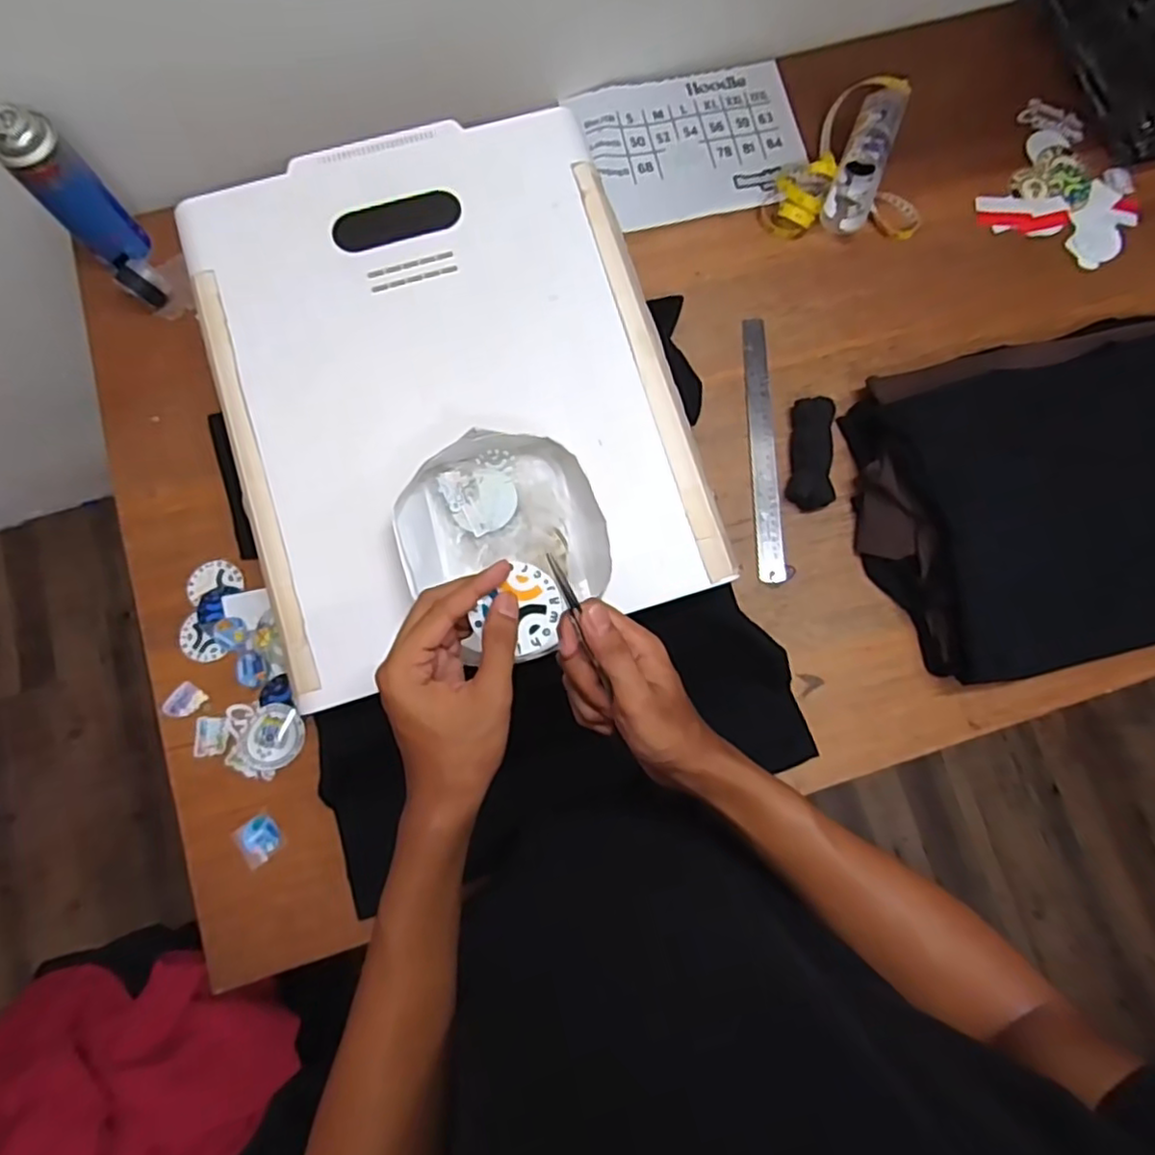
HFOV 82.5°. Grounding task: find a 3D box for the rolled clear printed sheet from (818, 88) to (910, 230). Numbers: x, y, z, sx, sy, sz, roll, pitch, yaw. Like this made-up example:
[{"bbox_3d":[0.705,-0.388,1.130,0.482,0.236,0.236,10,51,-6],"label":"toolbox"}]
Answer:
[{"bbox_3d":[0.358,-0.525,0.816,0.058,0.049,0.203,20,80,3],"label":"rolled clear printed sheet"}]

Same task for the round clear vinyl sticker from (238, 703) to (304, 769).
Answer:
[{"bbox_3d":[-0.323,0.169,0.699,0.067,0.010,0.063,0,79,-1],"label":"round clear vinyl sticker"}]

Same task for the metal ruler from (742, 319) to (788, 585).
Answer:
[{"bbox_3d":[0.219,-0.153,0.774,0.032,0.007,0.320,-1,79,-1],"label":"metal ruler"}]

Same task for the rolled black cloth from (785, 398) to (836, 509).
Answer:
[{"bbox_3d":[0.271,-0.143,0.759,0.045,0.029,0.127,5,79,0],"label":"rolled black cloth"}]

